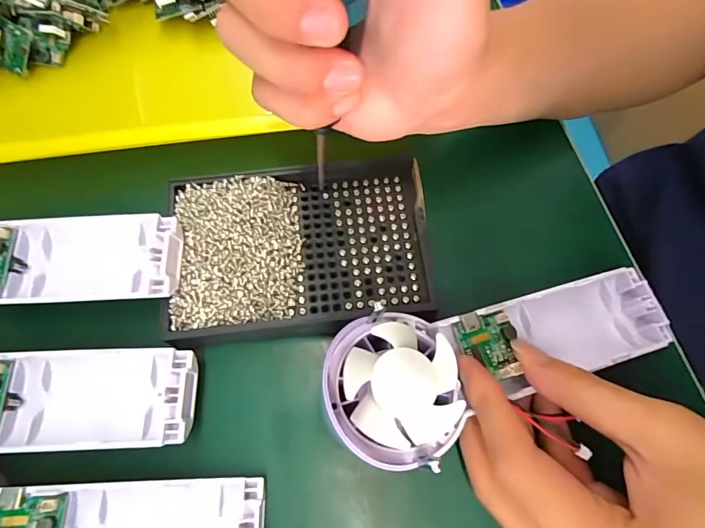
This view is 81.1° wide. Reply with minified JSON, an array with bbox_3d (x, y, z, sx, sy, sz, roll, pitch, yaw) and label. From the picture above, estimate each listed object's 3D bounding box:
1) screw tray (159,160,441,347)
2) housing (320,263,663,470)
[{"bbox_3d":[-0.027,-0.011,0.218,0.132,0.014,0.095,-6,70,-2],"label":"screw tray"},{"bbox_3d":[0.071,0.039,0.191,0.169,0.036,0.059,-9,68,-24],"label":"housing"}]

